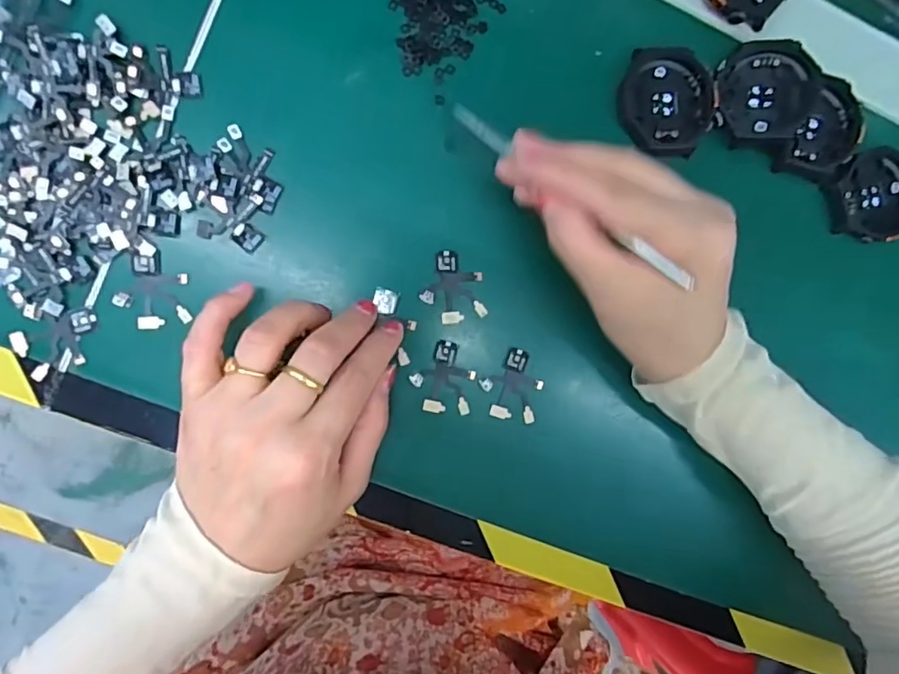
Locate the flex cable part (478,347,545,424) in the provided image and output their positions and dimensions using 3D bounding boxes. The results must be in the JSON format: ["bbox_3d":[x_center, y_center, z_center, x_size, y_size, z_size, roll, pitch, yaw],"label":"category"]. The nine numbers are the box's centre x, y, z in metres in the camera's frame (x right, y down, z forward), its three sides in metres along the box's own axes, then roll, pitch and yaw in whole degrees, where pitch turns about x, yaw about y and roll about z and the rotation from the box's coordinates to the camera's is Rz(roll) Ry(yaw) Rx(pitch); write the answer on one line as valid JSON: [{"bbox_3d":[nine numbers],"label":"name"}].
[{"bbox_3d":[0.032,0.024,0.281,0.032,0.004,0.035,14,90,-10],"label":"flex cable part"}]

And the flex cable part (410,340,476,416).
[{"bbox_3d":[-0.002,0.020,0.274,0.031,0.004,0.035,14,90,-10],"label":"flex cable part"}]

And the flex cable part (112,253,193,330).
[{"bbox_3d":[-0.133,-0.018,0.253,0.032,0.004,0.031,25,88,-10],"label":"flex cable part"}]

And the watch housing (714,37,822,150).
[{"bbox_3d":[0.162,-0.126,0.285,0.046,0.011,0.051,-9,89,14],"label":"watch housing"}]

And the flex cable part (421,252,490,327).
[{"bbox_3d":[0.003,-0.023,0.275,0.036,0.004,0.029,42,86,-9],"label":"flex cable part"}]

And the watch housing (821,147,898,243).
[{"bbox_3d":[0.230,-0.076,0.301,0.052,0.011,0.047,-15,95,-8],"label":"watch housing"}]

